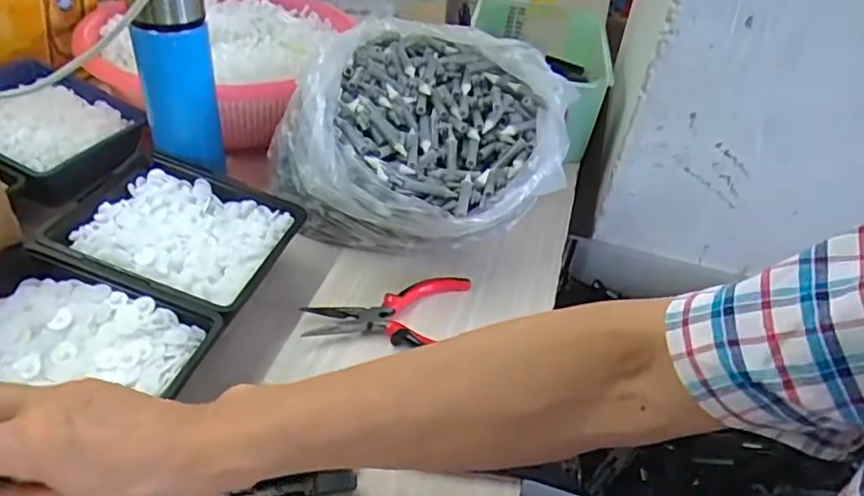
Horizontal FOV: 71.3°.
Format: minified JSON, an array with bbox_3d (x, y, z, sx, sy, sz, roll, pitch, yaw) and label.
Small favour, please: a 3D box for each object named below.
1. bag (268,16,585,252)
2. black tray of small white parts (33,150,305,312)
[{"bbox_3d":[-0.016,-0.098,0.587,0.254,0.152,0.247,33,45,28],"label":"bag"},{"bbox_3d":[-0.213,-0.017,0.506,0.160,0.040,0.143,13,39,7],"label":"black tray of small white parts"}]

